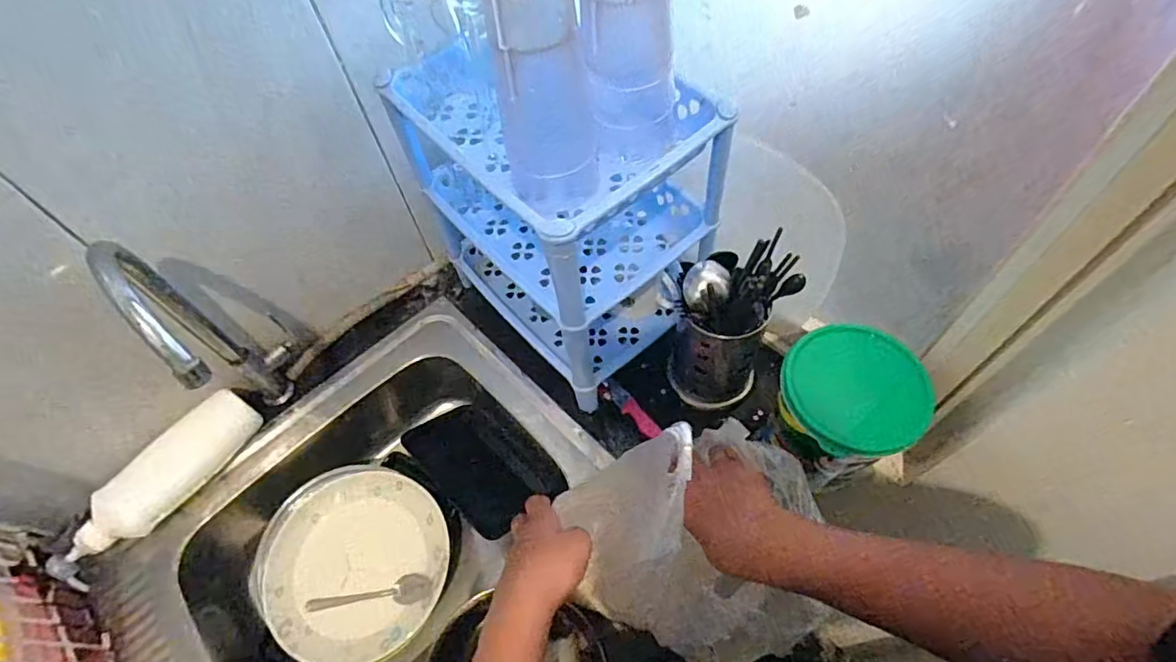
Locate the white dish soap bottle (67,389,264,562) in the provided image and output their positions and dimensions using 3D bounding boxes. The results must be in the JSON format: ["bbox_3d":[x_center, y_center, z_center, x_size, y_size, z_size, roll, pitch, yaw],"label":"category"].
[{"bbox_3d":[-0.499,0.168,0.675,0.058,0.055,0.216,29,64,21],"label":"white dish soap bottle"}]

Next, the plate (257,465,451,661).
[{"bbox_3d":[-0.288,0.280,0.702,0.230,0.027,0.209,24,62,18],"label":"plate"}]

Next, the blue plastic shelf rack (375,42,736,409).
[{"bbox_3d":[-0.026,-0.142,0.670,0.222,0.308,0.292,-38,62,-19],"label":"blue plastic shelf rack"}]

